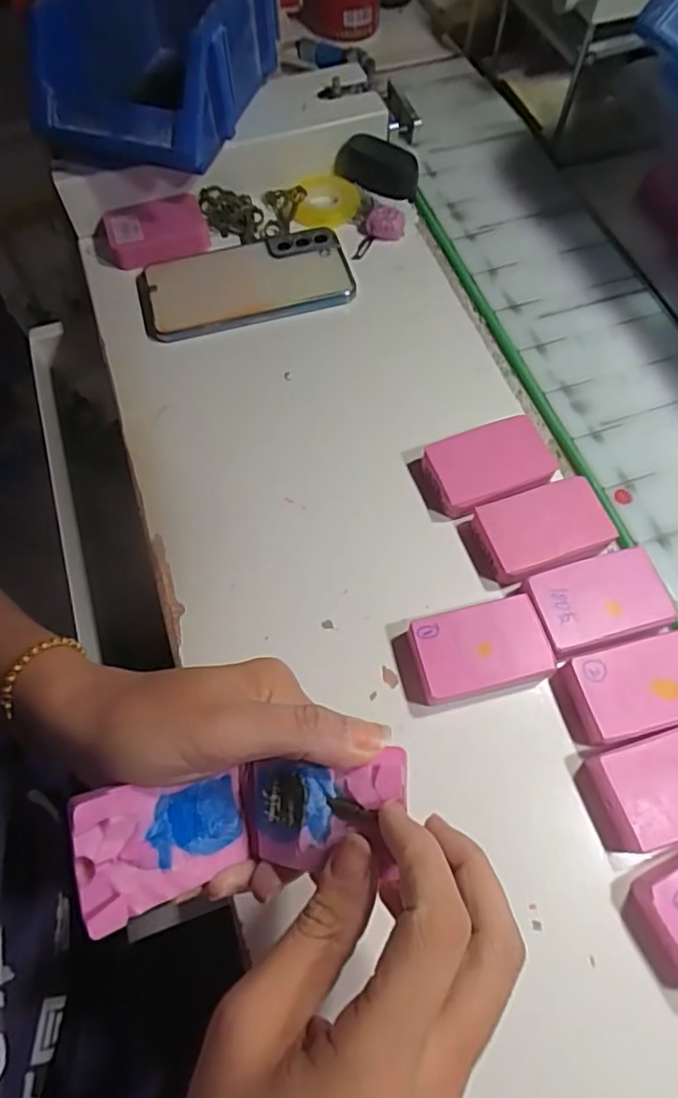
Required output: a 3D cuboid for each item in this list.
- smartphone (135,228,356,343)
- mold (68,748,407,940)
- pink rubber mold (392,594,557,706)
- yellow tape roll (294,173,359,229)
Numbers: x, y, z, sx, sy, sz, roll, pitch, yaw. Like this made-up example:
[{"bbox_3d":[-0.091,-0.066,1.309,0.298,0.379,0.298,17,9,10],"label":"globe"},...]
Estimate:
[{"bbox_3d":[-0.069,-0.194,0.431,0.149,0.008,0.075,-17,67,-7],"label":"smartphone"},{"bbox_3d":[-0.033,0.105,0.223,0.118,0.048,0.043,-11,66,-4],"label":"mold"},{"bbox_3d":[0.070,0.055,0.316,0.075,0.020,0.045,-12,66,-5],"label":"pink rubber mold"},{"bbox_3d":[-0.009,-0.272,0.469,0.047,0.012,0.050,0,66,0],"label":"yellow tape roll"}]

